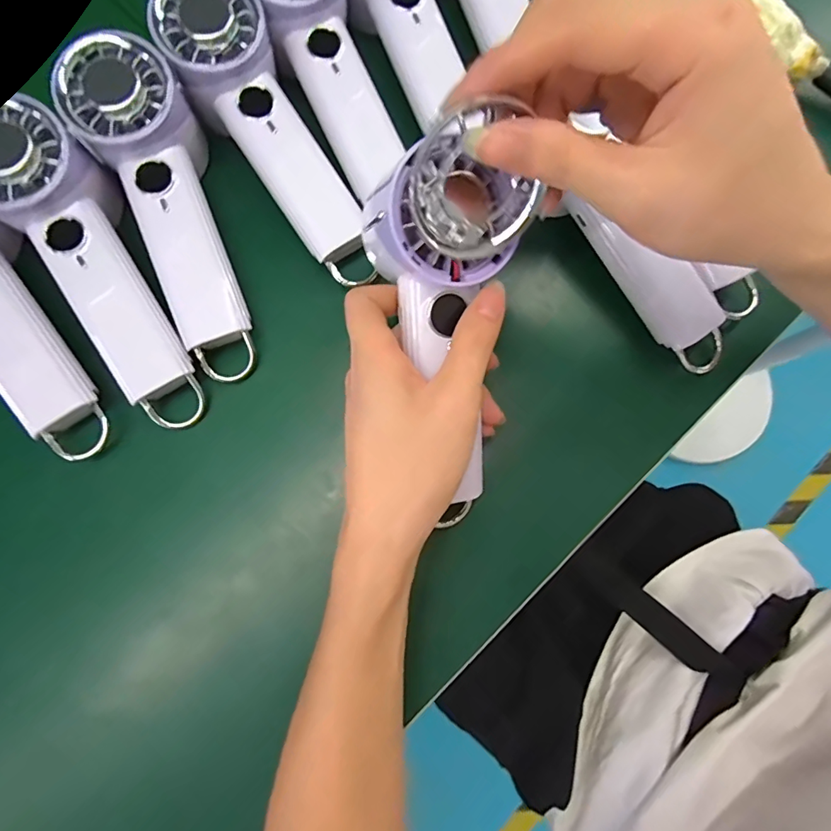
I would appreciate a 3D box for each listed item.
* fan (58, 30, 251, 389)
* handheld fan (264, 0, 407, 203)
[{"bbox_3d":[-0.146,-0.118,0.281,0.062,0.038,0.191,-19,99,-5],"label":"fan"},{"bbox_3d":[-0.053,-0.222,0.296,0.056,0.035,0.162,-24,100,-5],"label":"handheld fan"}]

